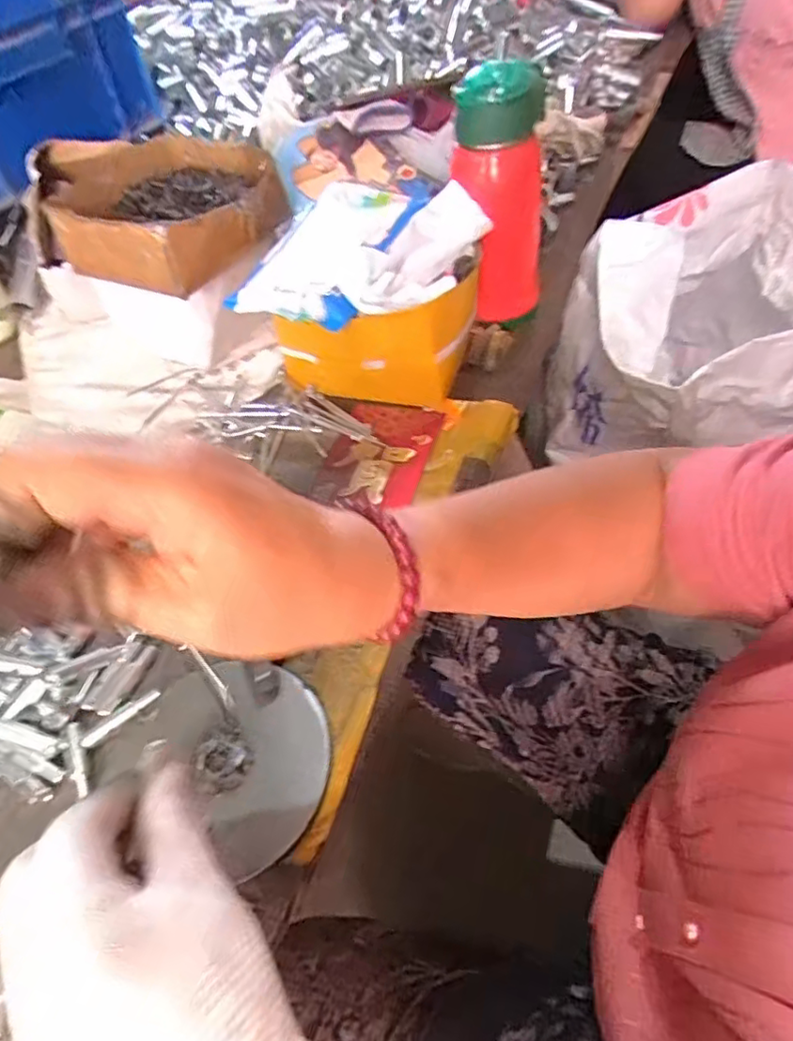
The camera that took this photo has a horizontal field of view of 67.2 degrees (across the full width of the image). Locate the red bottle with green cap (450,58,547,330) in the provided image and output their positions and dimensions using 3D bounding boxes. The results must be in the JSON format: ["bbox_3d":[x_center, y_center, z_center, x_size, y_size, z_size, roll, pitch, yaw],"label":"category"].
[{"bbox_3d":[0.090,-0.276,0.528,0.077,0.196,0.062,2,53,7],"label":"red bottle with green cap"}]

